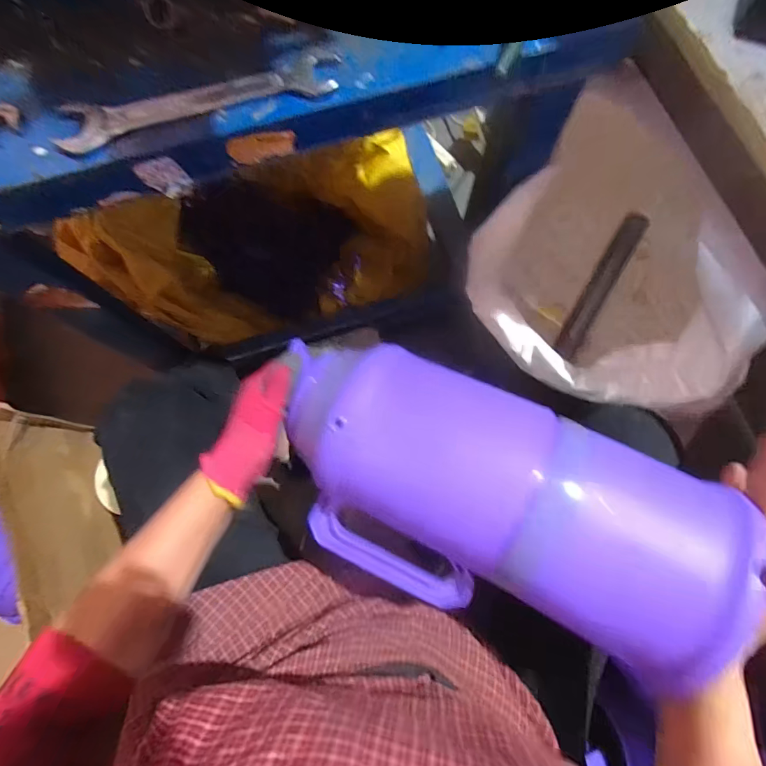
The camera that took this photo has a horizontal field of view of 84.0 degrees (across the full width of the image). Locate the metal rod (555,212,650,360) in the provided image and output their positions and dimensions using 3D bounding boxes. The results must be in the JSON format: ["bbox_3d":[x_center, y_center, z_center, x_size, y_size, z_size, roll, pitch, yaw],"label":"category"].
[{"bbox_3d":[0.288,-0.122,0.580,0.030,0.029,0.215,28,94,6],"label":"metal rod"}]

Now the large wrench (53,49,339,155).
[{"bbox_3d":[-0.142,-0.220,0.331,0.216,0.010,0.042,-14,77,-3],"label":"large wrench"}]

